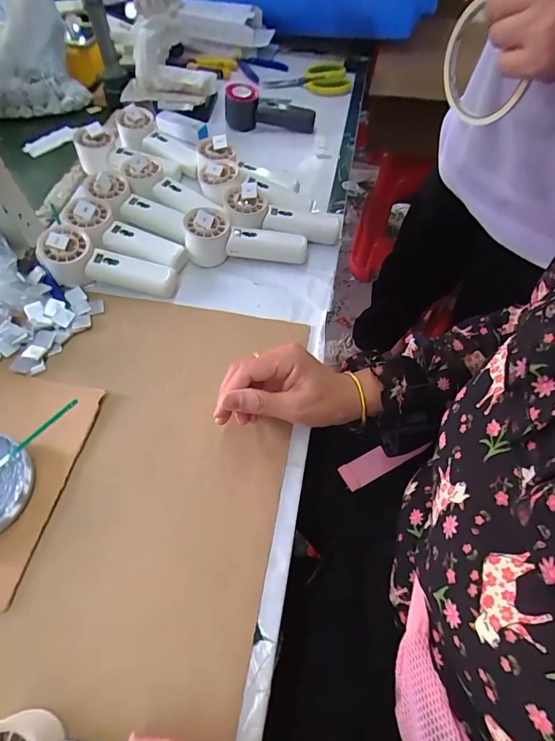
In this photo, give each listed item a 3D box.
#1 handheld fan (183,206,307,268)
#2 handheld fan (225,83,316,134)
[{"bbox_3d":[-0.042,-0.169,0.531,0.152,0.055,0.049,3,59,-12],"label":"handheld fan"},{"bbox_3d":[-0.014,-0.445,0.698,0.149,0.060,0.060,4,59,-10],"label":"handheld fan"}]

